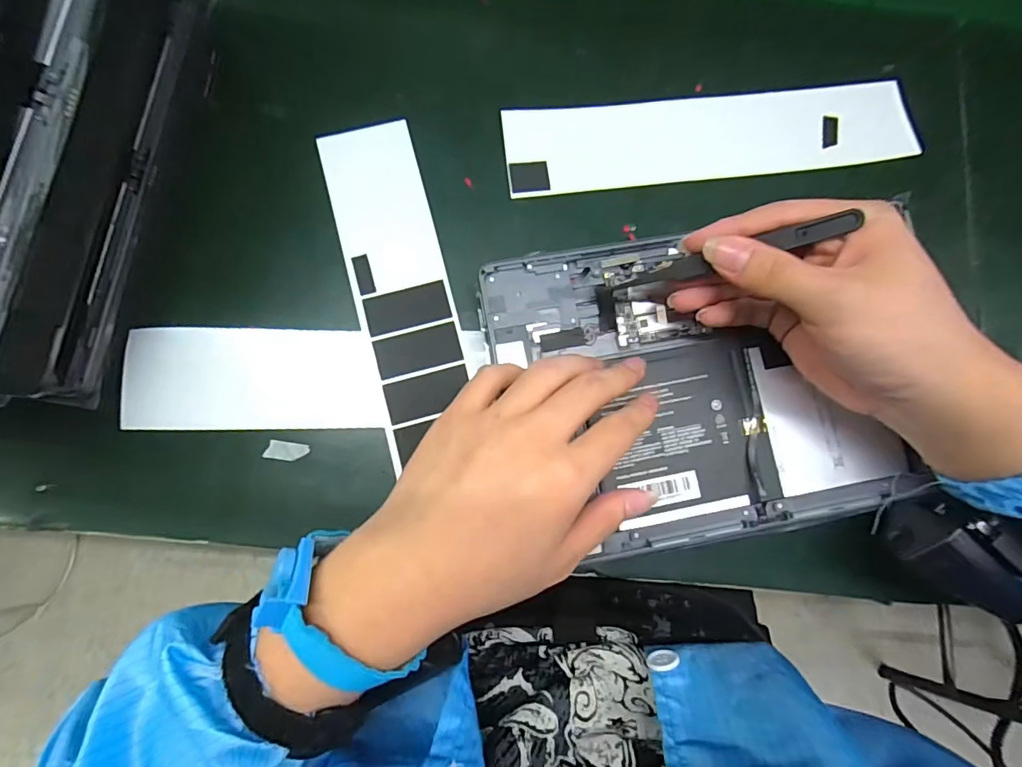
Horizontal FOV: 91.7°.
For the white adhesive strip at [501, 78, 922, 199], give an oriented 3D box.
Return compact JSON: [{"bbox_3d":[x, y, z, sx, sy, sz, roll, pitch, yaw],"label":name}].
[{"bbox_3d":[0.127,-0.159,0.320,0.259,0.007,0.056,-7,81,-3],"label":"white adhesive strip"}]

